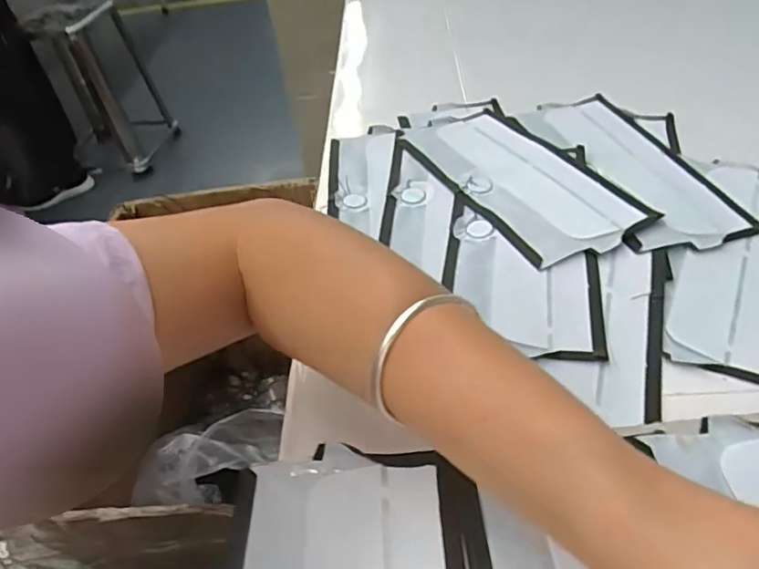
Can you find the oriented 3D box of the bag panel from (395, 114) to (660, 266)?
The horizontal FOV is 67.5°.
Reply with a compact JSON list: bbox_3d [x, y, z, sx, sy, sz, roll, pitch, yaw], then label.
[{"bbox_3d":[0.111,-0.100,0.499,0.100,0.010,0.246,-28,46,-11],"label":"bag panel"}]

